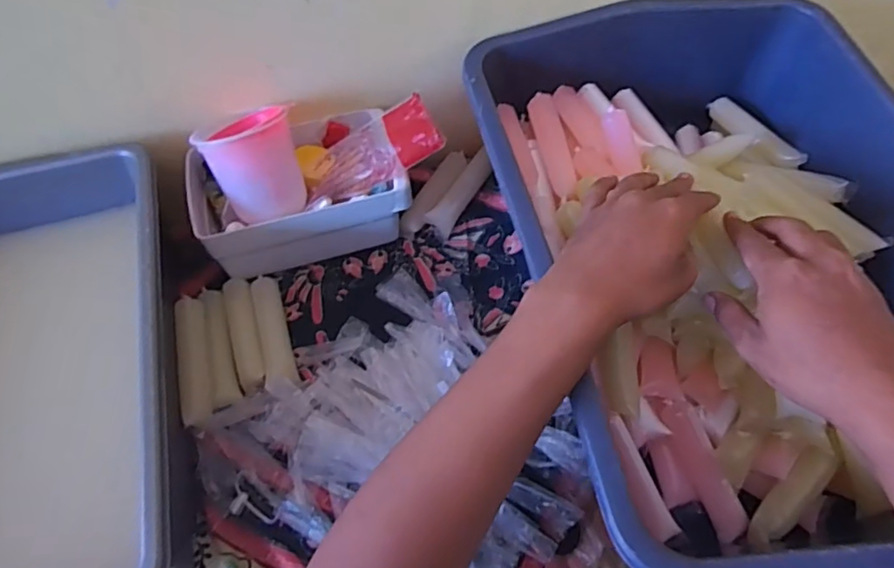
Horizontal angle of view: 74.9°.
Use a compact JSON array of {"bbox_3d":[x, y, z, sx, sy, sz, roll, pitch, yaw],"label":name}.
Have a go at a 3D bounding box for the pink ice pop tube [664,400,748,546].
[{"bbox_3d":[0.199,0.142,0.452,0.021,0.018,0.108,-19,79,-10],"label":"pink ice pop tube"}]

